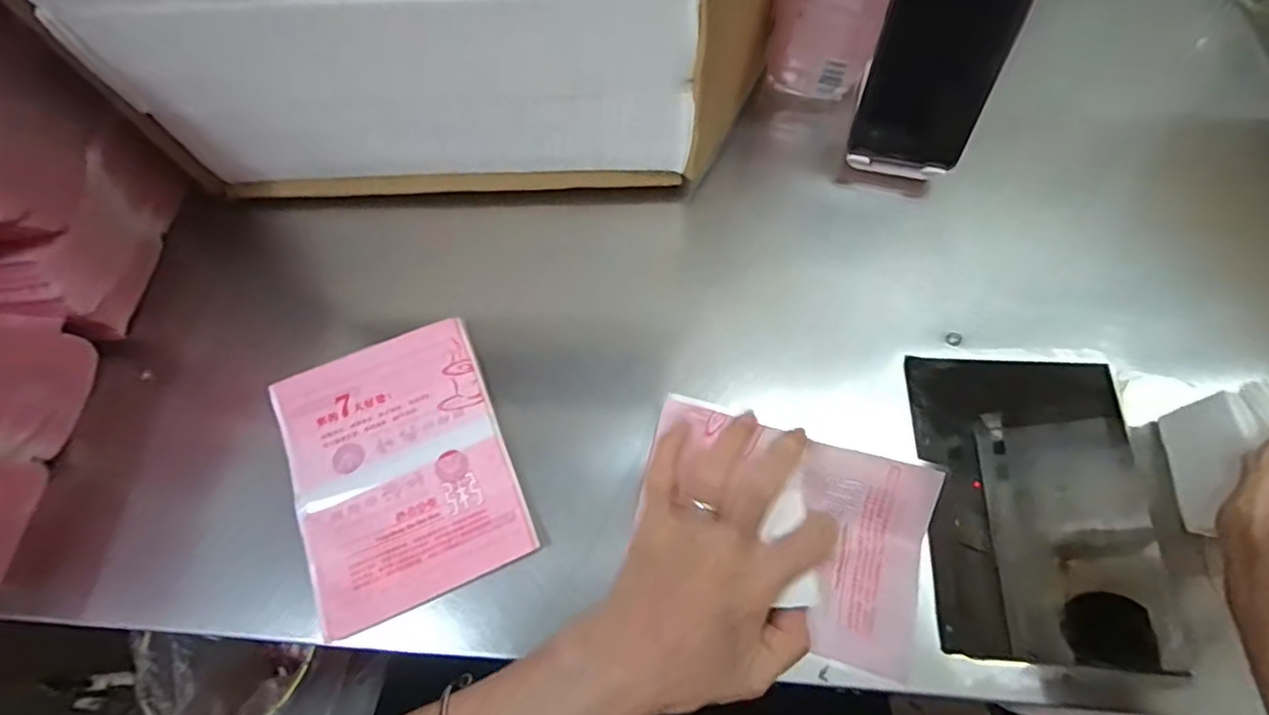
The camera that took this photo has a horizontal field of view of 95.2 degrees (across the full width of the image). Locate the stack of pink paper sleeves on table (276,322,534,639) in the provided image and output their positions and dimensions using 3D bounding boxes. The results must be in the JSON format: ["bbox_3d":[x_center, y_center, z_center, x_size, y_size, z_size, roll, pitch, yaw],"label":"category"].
[{"bbox_3d":[-0.142,0.064,0.351,0.121,0.010,0.158,-21,69,-9],"label":"stack of pink paper sleeves on table"}]

